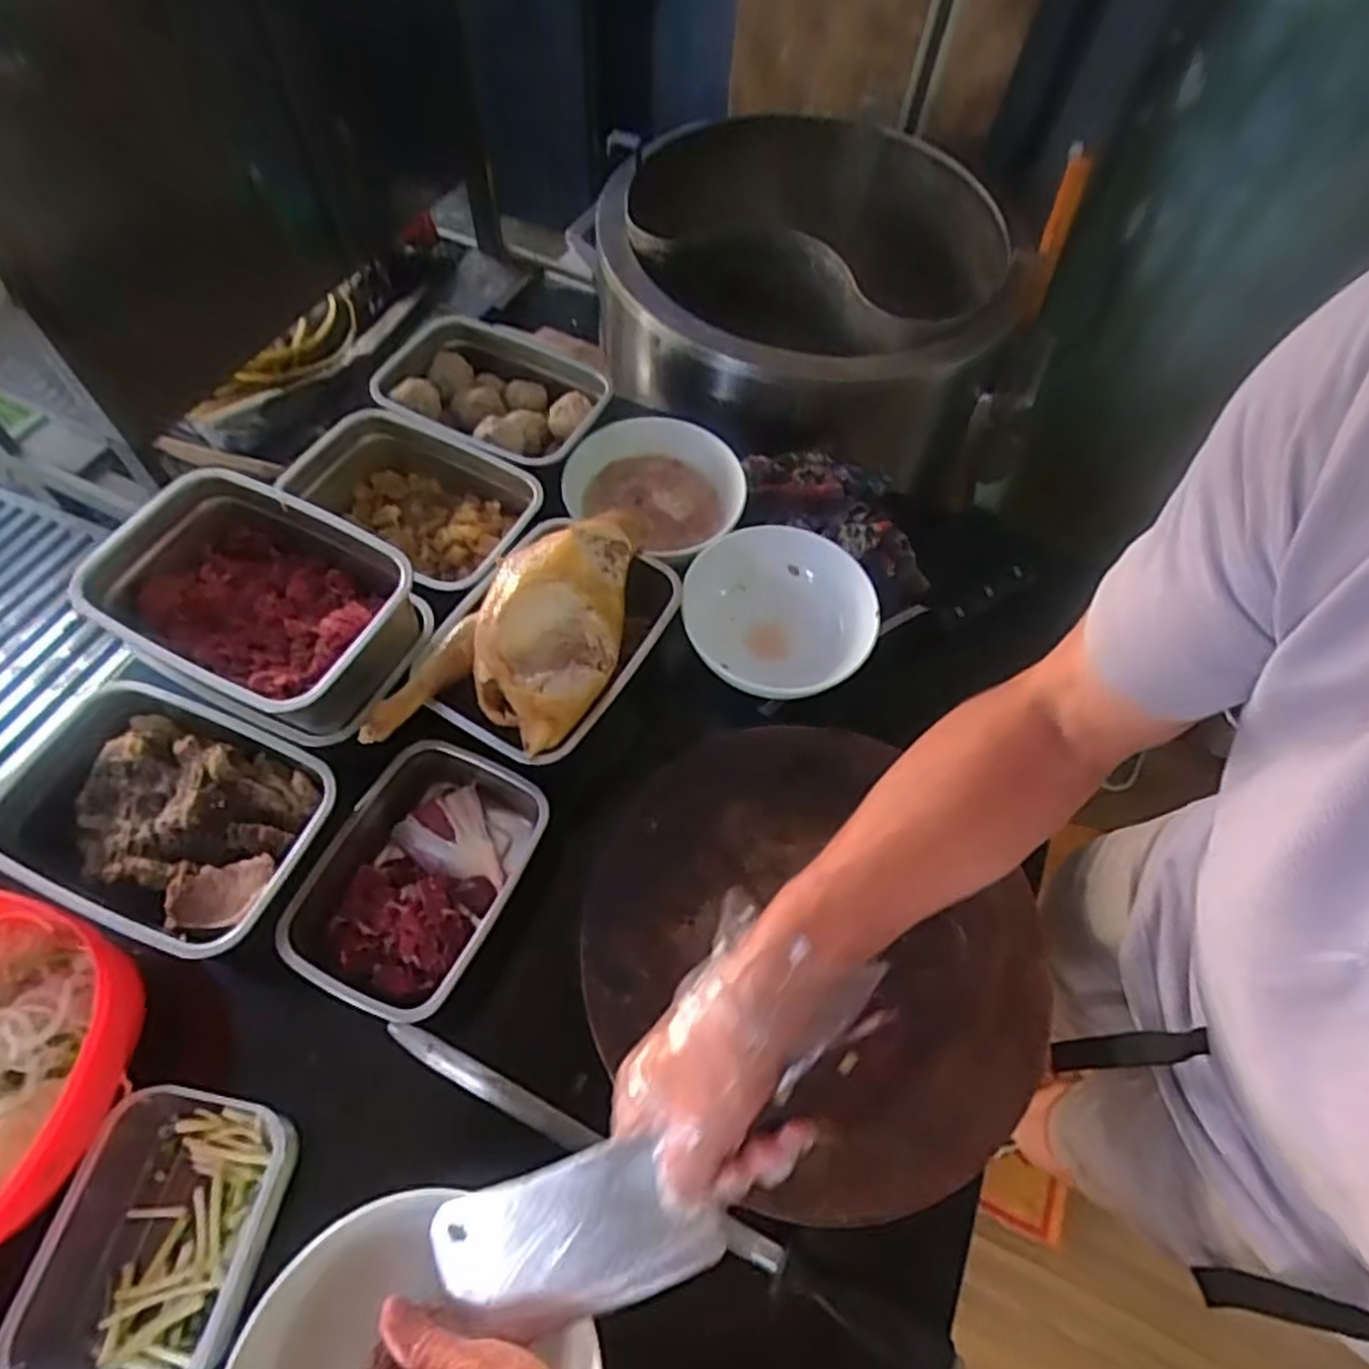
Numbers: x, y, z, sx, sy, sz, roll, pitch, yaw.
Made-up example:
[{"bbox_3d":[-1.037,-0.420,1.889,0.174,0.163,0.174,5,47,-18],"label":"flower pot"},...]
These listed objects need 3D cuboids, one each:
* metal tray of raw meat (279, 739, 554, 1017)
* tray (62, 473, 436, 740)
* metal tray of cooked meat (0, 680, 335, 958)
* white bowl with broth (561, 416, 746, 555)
[{"bbox_3d":[-0.192,0.144,0.566,0.132,0.058,0.182,23,62,8],"label":"metal tray of raw meat"},{"bbox_3d":[-0.309,-0.058,0.560,0.209,0.070,0.151,22,62,8],"label":"tray"},{"bbox_3d":[-0.366,0.090,0.534,0.213,0.055,0.149,22,62,8],"label":"metal tray of cooked meat"},{"bbox_3d":[-0.023,-0.190,0.727,0.146,0.067,0.146,2,61,-3],"label":"white bowl with broth"}]

